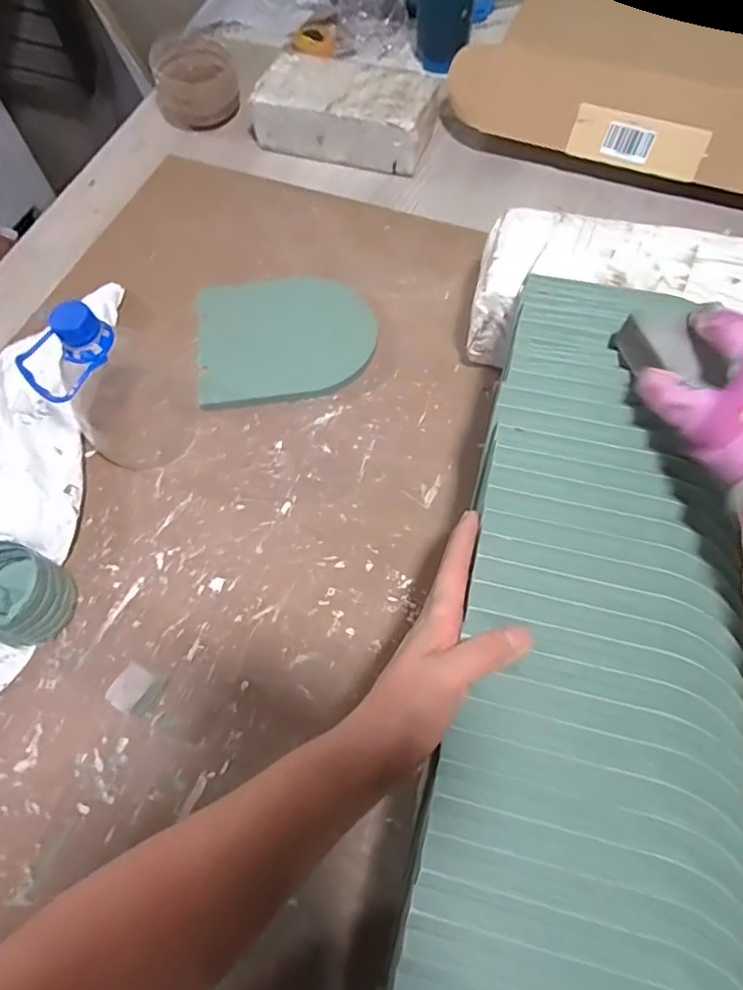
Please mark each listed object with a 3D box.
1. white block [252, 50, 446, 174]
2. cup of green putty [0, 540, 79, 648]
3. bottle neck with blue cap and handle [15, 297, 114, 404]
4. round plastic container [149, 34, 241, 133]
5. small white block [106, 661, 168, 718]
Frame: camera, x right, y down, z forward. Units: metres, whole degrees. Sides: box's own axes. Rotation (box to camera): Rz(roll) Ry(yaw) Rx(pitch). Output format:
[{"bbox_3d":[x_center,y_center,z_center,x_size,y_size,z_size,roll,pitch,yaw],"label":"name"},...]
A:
[{"bbox_3d":[-0.030,-0.452,0.649,0.212,0.063,0.104,14,66,9],"label":"white block"},{"bbox_3d":[-0.262,0.074,0.408,0.061,0.071,0.063,-1,64,2],"label":"cup of green putty"},{"bbox_3d":[-0.220,-0.103,0.398,0.035,0.040,0.068,29,69,15],"label":"bottle neck with blue cap and handle"},{"bbox_3d":[-0.219,-0.513,0.682,0.103,0.064,0.097,-16,65,-5],"label":"round plastic container"},{"bbox_3d":[-0.169,0.140,0.394,0.022,0.030,0.030,29,69,15],"label":"small white block"}]

